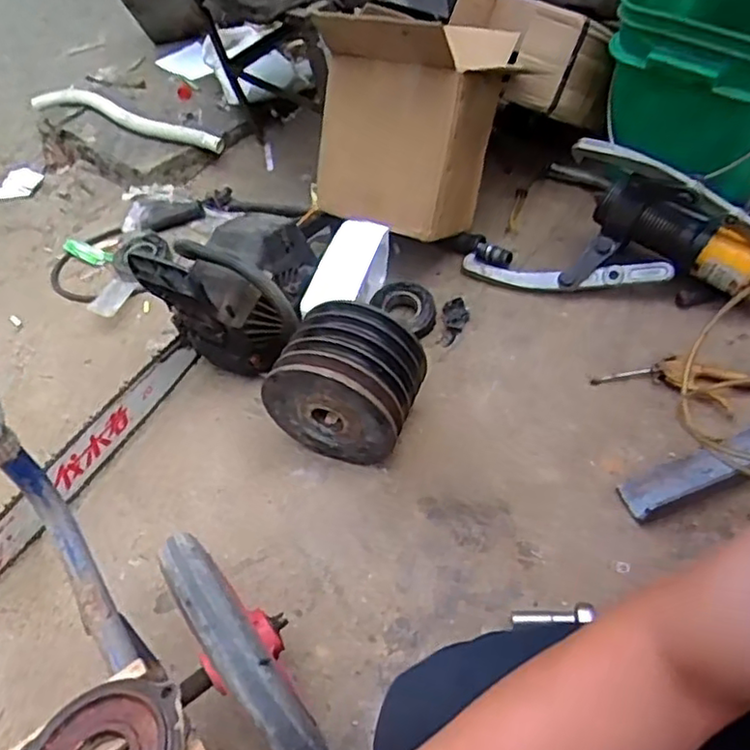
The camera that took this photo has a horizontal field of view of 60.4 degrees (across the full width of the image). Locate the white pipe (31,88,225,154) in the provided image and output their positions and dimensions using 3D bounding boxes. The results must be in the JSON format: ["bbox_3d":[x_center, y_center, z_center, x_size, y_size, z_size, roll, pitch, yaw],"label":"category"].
[{"bbox_3d":[-0.565,-0.583,1.460,0.521,0.058,0.069,20,52,19],"label":"white pipe"}]

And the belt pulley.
[{"bbox_3d":[-0.039,0.013,0.917,0.193,0.197,0.122,16,50,16],"label":"belt pulley"}]

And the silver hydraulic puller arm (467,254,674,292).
[{"bbox_3d":[0.297,-0.162,1.033,0.337,0.046,0.030,7,46,32],"label":"silver hydraulic puller arm"}]

